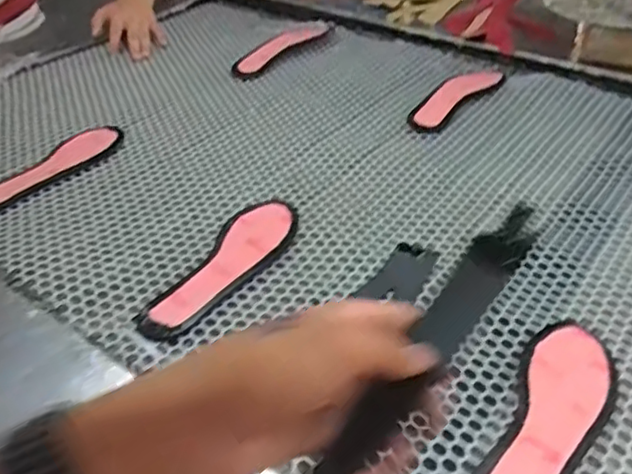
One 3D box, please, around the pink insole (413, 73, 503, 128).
[{"bbox_3d":[0.219,-0.224,0.974,0.058,0.005,0.213,29,48,33],"label":"pink insole"}]

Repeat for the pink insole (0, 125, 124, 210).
[{"bbox_3d":[-0.341,-0.091,0.815,0.076,0.013,0.250,14,38,20],"label":"pink insole"}]

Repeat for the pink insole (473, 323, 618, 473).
[{"bbox_3d":[0.179,0.151,0.497,0.074,0.018,0.226,25,46,30],"label":"pink insole"}]

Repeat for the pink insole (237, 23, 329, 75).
[{"bbox_3d":[-0.059,-0.347,1.131,0.065,0.017,0.231,24,45,29],"label":"pink insole"}]

